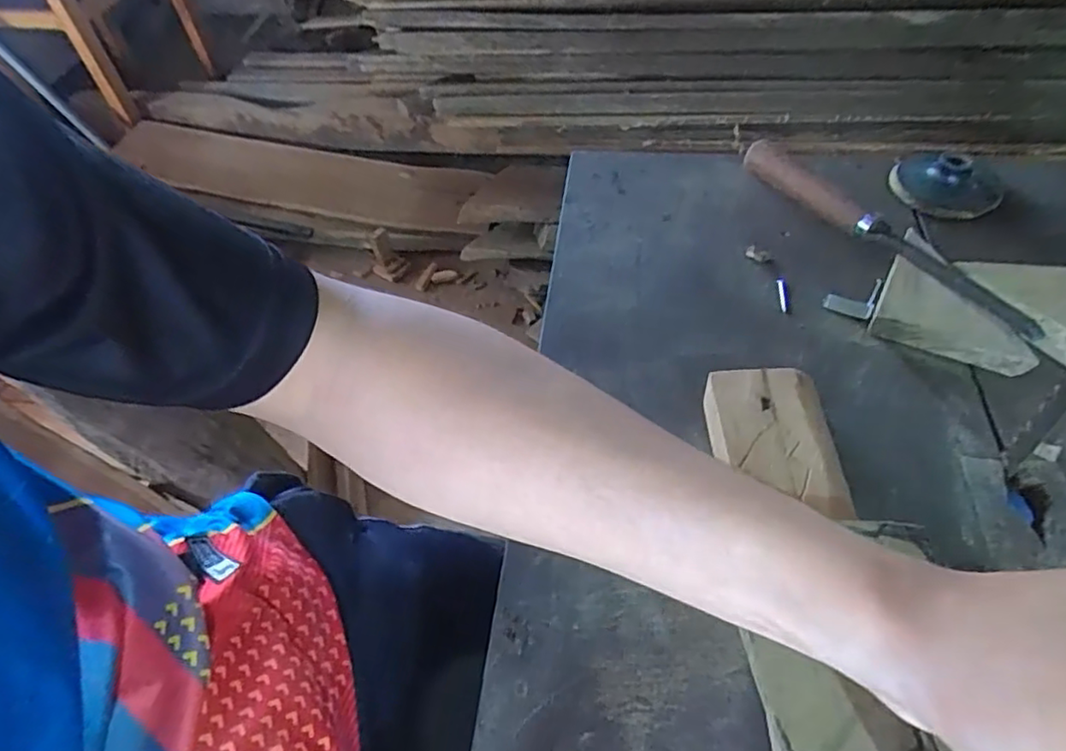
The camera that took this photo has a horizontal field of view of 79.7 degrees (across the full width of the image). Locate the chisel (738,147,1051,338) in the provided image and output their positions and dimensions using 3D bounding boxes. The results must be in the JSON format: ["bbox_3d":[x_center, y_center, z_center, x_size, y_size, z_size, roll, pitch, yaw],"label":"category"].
[{"bbox_3d":[0.280,-0.117,0.526,0.031,0.035,0.283,-28,55,-16],"label":"chisel"}]

